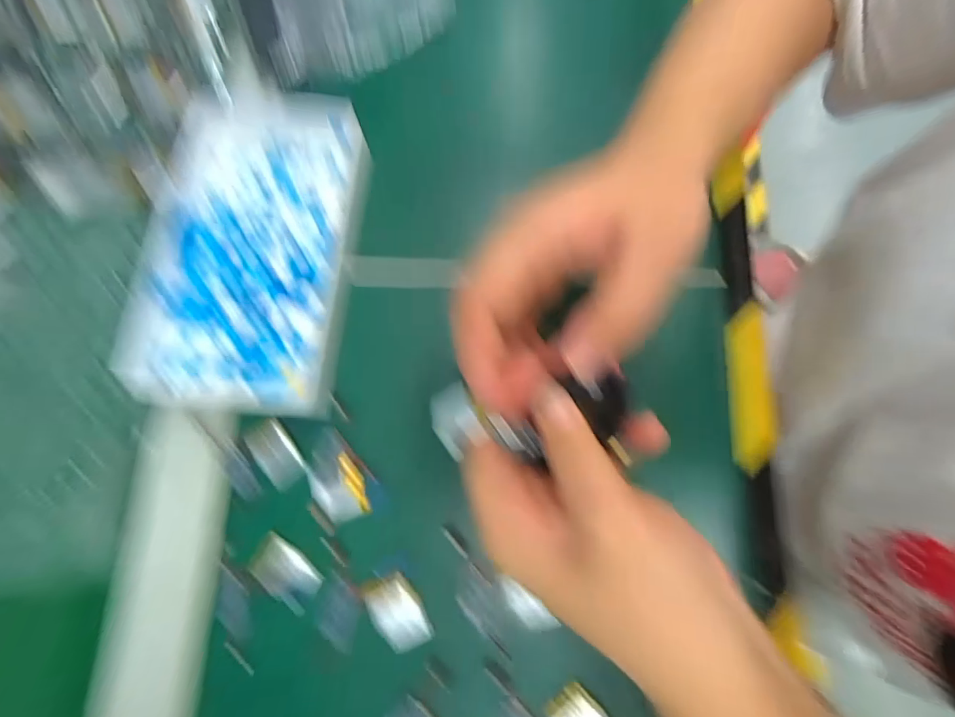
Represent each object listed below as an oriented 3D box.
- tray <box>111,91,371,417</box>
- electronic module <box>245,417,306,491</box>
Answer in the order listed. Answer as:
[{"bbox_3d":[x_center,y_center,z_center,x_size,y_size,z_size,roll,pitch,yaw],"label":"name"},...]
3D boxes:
[{"bbox_3d":[-0.137,-0.068,0.264,0.122,0.026,0.195,4,77,3],"label":"tray"},{"bbox_3d":[-0.111,0.052,0.239,0.020,0.004,0.037,-36,76,-5],"label":"electronic module"}]

